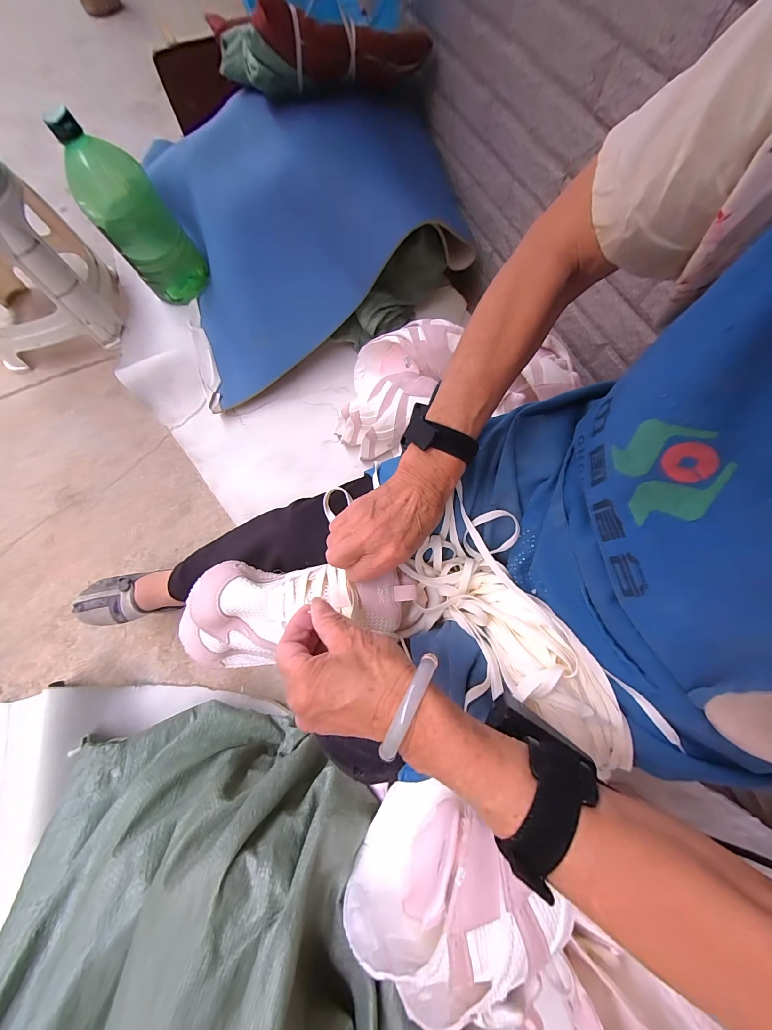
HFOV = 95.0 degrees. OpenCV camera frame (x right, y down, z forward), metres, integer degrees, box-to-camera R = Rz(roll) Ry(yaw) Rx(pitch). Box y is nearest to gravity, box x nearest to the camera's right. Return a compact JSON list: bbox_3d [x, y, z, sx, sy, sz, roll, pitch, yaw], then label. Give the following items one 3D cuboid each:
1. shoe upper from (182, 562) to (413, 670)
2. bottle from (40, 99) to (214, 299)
[{"bbox_3d":[-0.091,0.094,0.364,0.231,0.104,0.095,-11,72,4],"label":"shoe upper"},{"bbox_3d":[-0.567,-0.672,0.811,0.119,0.325,0.136,6,71,2],"label":"bottle"}]

